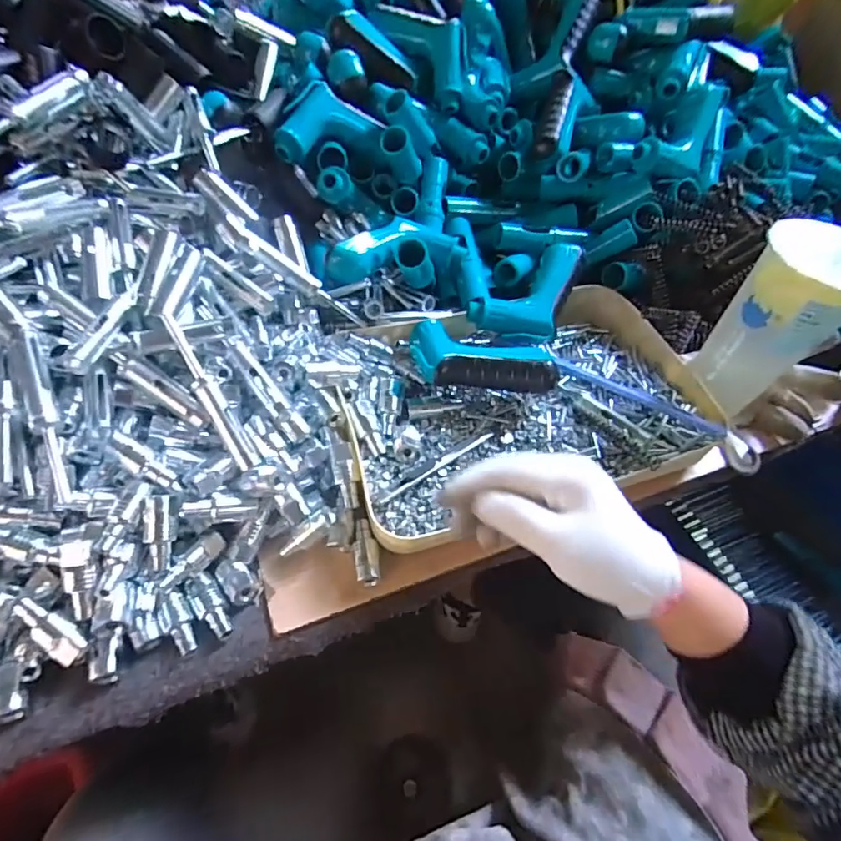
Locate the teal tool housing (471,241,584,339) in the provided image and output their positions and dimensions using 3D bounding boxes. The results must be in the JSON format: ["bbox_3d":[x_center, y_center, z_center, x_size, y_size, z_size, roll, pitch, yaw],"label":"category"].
[{"bbox_3d":[0.114,-0.118,0.498,0.131,0.036,0.066,-40,90,-15],"label":"teal tool housing"}]

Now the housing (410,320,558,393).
[{"bbox_3d":[0.053,-0.060,0.443,0.123,0.030,0.081,5,53,0],"label":"housing"}]

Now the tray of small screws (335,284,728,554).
[{"bbox_3d":[0.090,-0.019,0.462,0.322,0.047,0.232,-15,55,-14],"label":"tray of small screws"}]

